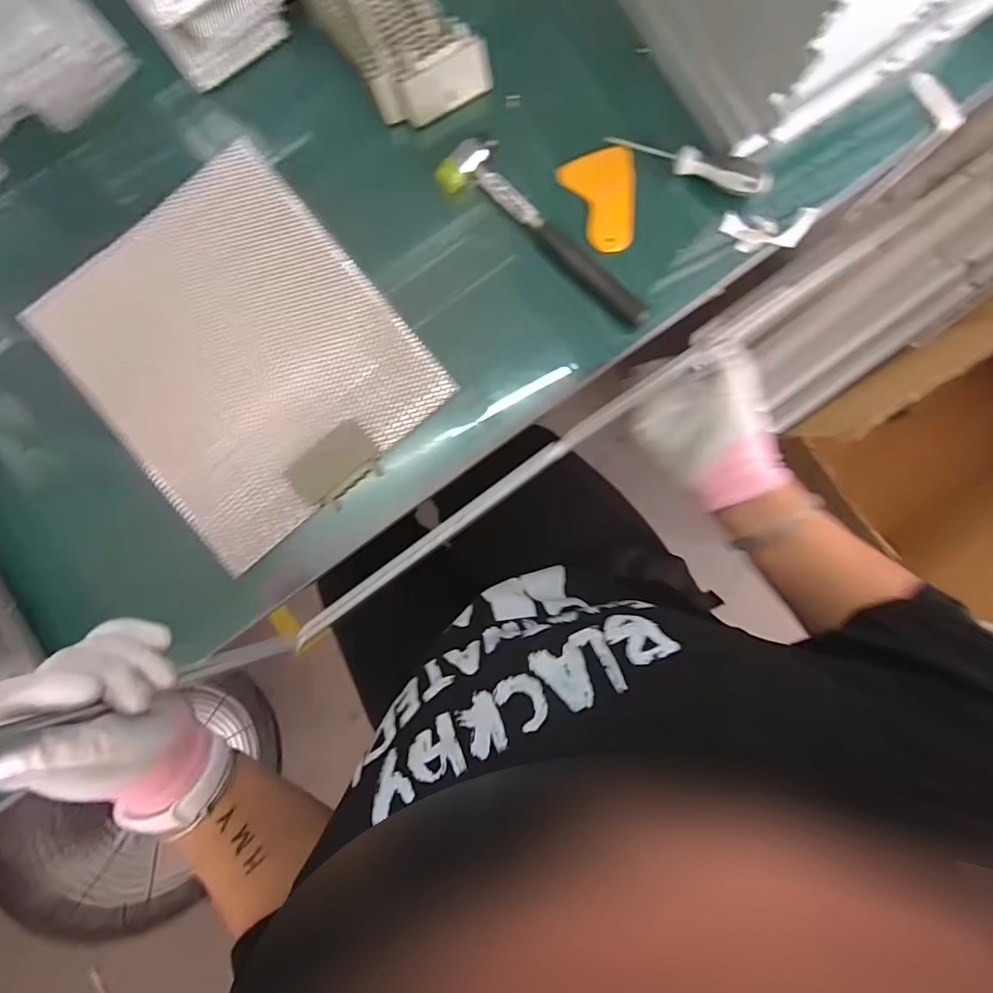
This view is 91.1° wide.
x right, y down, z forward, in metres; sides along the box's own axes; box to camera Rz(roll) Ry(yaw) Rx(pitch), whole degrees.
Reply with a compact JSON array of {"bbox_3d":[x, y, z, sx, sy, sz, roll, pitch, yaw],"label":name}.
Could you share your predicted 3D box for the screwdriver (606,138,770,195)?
[{"bbox_3d":[0.185,-0.322,0.470,0.161,0.019,0.020,20,87,3],"label":"screwdriver"}]

